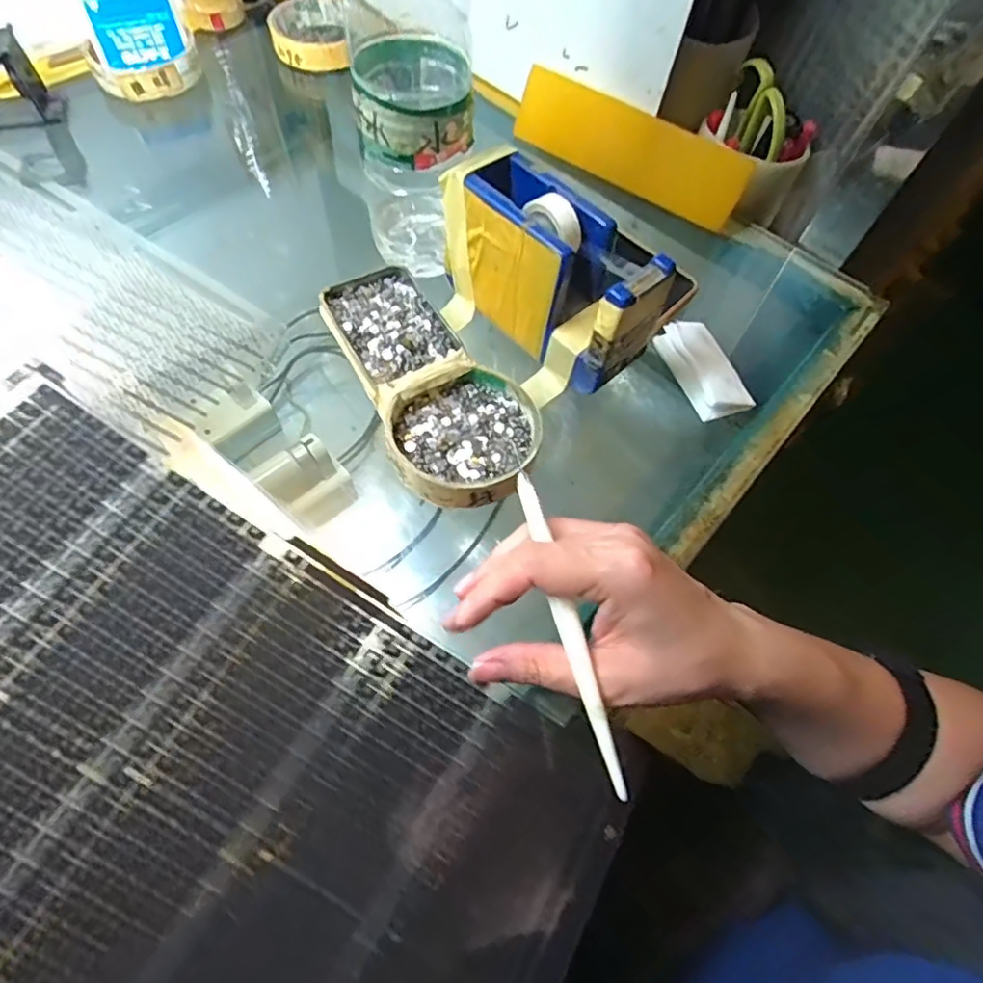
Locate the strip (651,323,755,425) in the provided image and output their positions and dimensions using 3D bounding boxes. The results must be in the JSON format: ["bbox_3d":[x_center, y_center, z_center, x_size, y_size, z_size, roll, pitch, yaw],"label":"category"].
[{"bbox_3d":[0.132,-0.078,0.365,0.035,0.012,0.071,-17,64,-13],"label":"strip"}]

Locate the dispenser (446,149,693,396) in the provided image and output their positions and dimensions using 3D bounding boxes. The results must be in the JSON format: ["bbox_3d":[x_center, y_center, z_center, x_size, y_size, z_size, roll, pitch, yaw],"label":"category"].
[{"bbox_3d":[0.033,-0.123,0.334,0.054,0.071,0.141,-40,71,-22],"label":"dispenser"}]

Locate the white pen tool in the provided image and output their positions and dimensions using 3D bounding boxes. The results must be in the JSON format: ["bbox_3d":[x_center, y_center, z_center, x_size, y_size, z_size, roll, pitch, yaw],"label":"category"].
[{"bbox_3d":[0.033,0.055,0.246,0.009,0.005,0.136,-14,72,-10],"label":"white pen tool"}]

